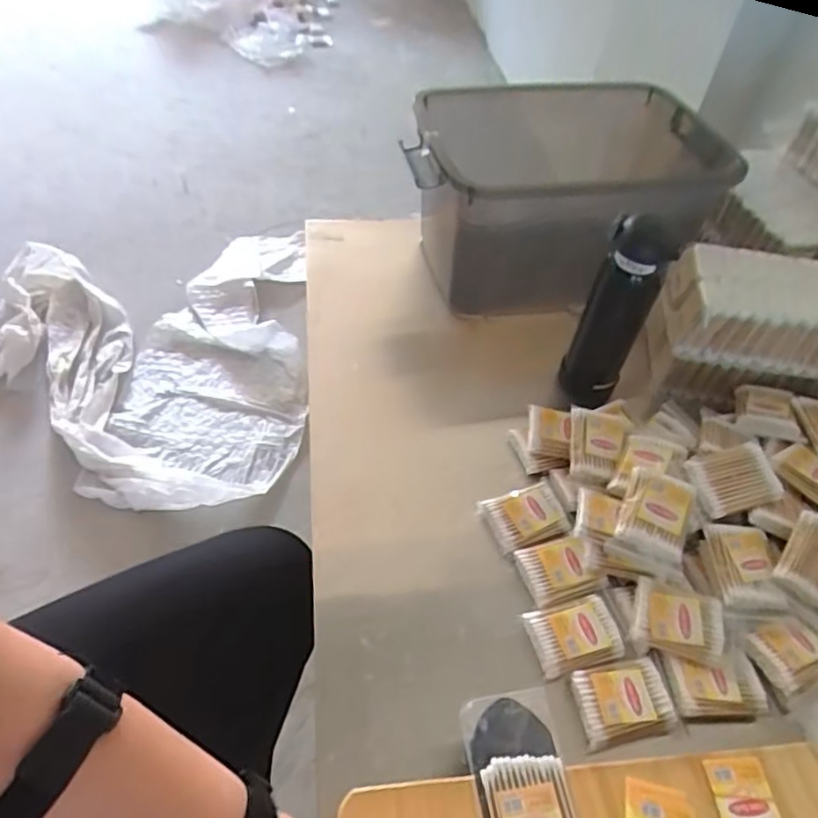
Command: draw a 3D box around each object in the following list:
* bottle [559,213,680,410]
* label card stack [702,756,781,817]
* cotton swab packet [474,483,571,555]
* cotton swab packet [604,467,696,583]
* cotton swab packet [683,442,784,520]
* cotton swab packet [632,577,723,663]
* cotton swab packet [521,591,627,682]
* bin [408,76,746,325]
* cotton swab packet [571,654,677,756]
[{"bbox_3d":[0.223,-0.099,0.682,0.065,0.228,0.058,17,49,9],"label":"bottle"},{"bbox_3d":[0.230,0.264,0.425,0.043,0.004,0.045,0,49,-6],"label":"label card stack"},{"bbox_3d":[0.114,0.105,0.609,0.074,0.017,0.060,-12,51,-16],"label":"cotton swab packet"},{"bbox_3d":[0.220,0.099,0.558,0.058,0.022,0.088,20,75,11],"label":"cotton swab packet"},{"bbox_3d":[0.305,0.066,0.585,0.076,0.009,0.059,-14,69,-1],"label":"cotton swab packet"},{"bbox_3d":[0.229,0.179,0.532,0.071,0.021,0.059,10,49,2],"label":"cotton swab packet"},{"bbox_3d":[0.147,0.194,0.537,0.084,0.013,0.058,-10,51,-15],"label":"cotton swab packet"},{"bbox_3d":[0.191,-0.282,0.890,0.389,0.265,0.283,-8,50,-13],"label":"bin"},{"bbox_3d":[0.174,0.237,0.505,0.079,0.016,0.056,-6,50,-11],"label":"cotton swab packet"}]

